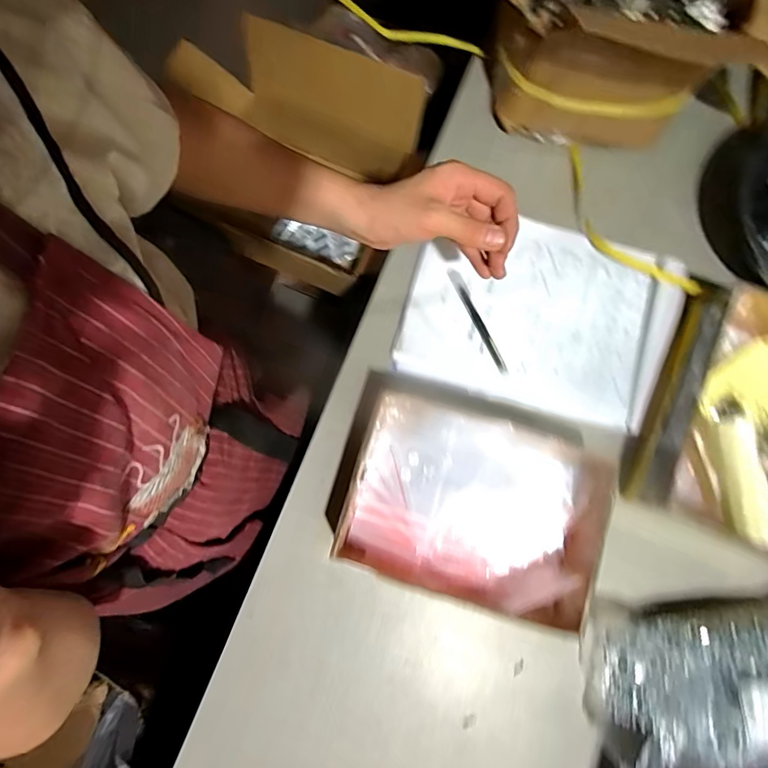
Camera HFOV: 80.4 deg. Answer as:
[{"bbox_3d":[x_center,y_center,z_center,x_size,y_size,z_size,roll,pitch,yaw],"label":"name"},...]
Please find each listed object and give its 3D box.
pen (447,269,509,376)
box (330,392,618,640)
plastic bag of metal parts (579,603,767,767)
[{"bbox_3d":[0.112,-0.075,0.542,0.012,0.011,0.141,-26,80,-4],"label":"pen"},{"bbox_3d":[0.091,0.127,0.482,0.251,0.062,0.184,16,80,4],"label":"box"},{"bbox_3d":[0.319,0.299,0.440,0.212,0.082,0.144,0,80,1],"label":"plastic bag of metal parts"}]

